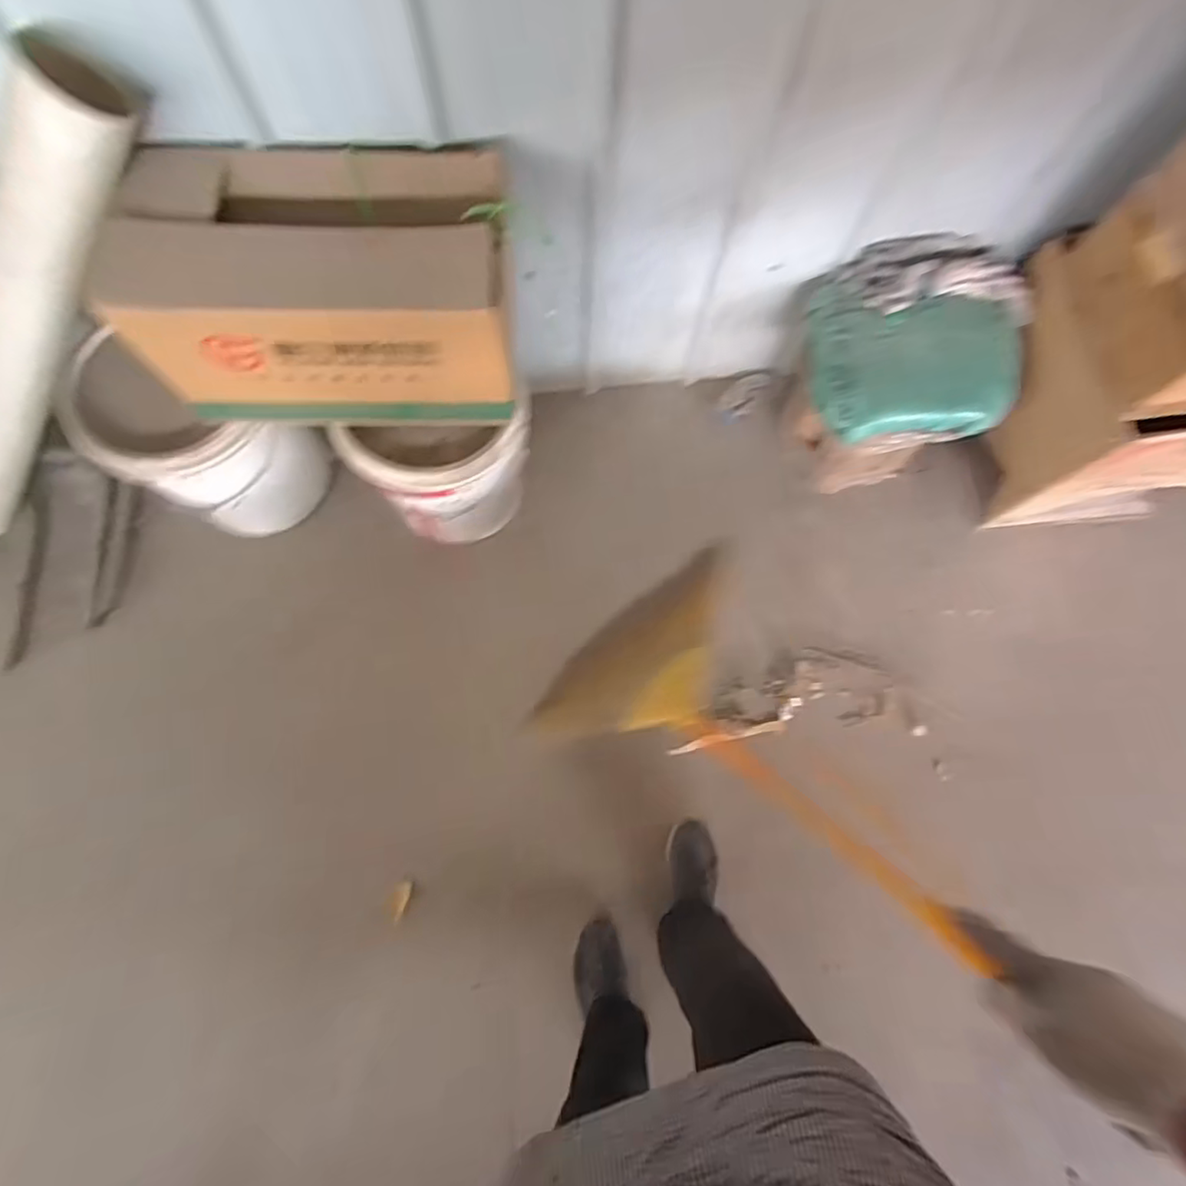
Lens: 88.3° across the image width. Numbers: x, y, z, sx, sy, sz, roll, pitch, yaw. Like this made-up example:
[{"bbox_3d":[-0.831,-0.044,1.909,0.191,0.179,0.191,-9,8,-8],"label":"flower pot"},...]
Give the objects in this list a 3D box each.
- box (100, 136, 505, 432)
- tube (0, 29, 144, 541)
[{"bbox_3d":[-0.376,-0.433,0.894,0.508,0.251,0.286,-5,75,-3],"label":"box"},{"bbox_3d":[-0.928,-0.351,0.967,1.029,0.137,0.138,-33,74,34],"label":"tube"}]

